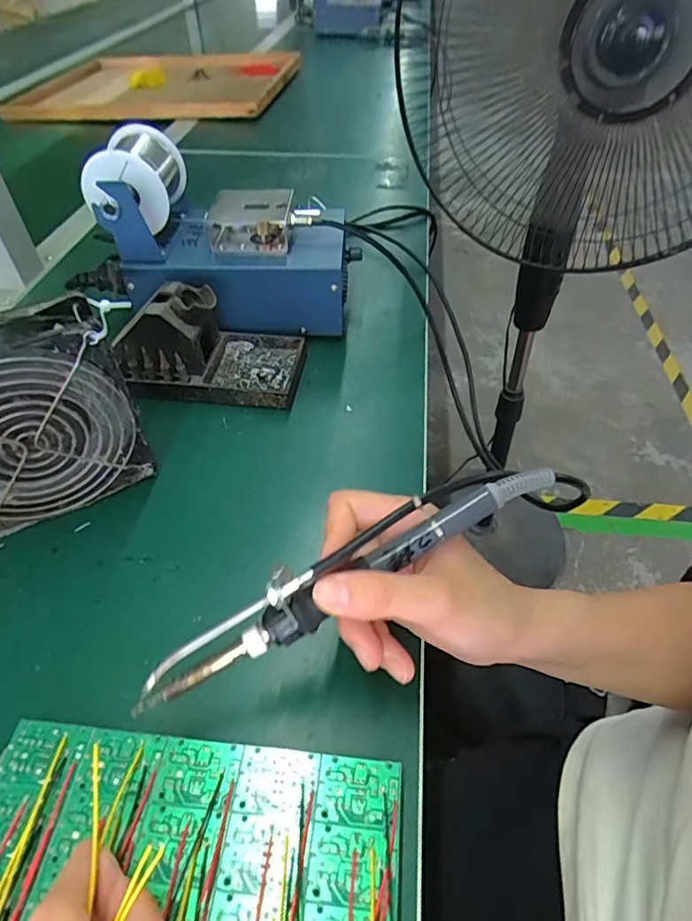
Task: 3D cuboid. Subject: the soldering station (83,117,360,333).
[{"bbox_3d":[-0.098,-0.183,0.454,0.202,0.133,0.109,5,47,7],"label":"soldering station"}]

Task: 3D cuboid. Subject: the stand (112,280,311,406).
[{"bbox_3d":[-0.103,-0.095,0.417,0.129,0.072,0.080,3,47,4],"label":"stand"}]

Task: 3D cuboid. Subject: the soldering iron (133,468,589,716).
[{"bbox_3d":[0.008,0.047,0.242,0.217,0.035,0.026,-25,50,-8],"label":"soldering iron"}]

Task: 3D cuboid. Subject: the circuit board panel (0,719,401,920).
[{"bbox_3d":[-0.068,0.163,0.208,0.170,0.006,0.099,3,47,5],"label":"circuit board panel"}]

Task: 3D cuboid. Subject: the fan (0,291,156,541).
[{"bbox_3d":[-0.186,-0.021,0.317,0.125,0.121,0.043,-26,51,-21],"label":"fan"}]

